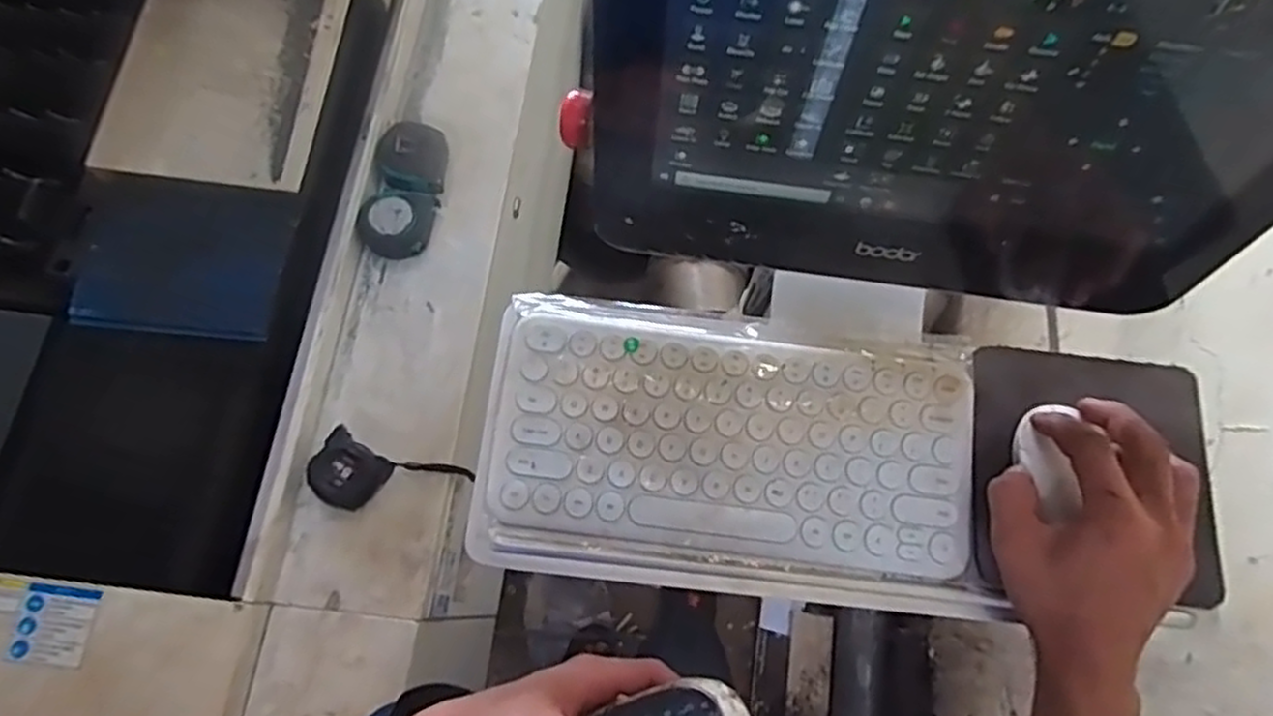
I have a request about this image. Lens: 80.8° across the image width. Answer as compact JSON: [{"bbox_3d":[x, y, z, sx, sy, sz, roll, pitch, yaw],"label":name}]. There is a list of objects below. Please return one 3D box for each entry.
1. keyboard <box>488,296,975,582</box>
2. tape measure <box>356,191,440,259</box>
[{"bbox_3d":[0.059,0.044,0.454,0.282,0.019,0.144,7,71,0],"label":"keyboard"},{"bbox_3d":[-0.267,-0.151,0.836,0.072,0.047,0.076,12,72,2],"label":"tape measure"}]

